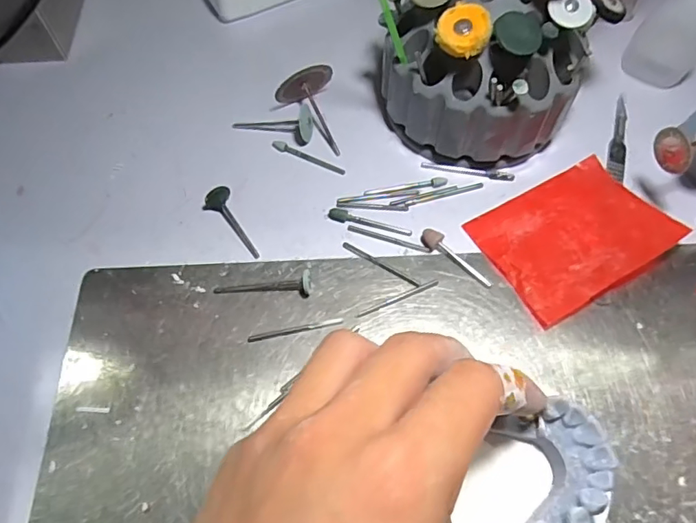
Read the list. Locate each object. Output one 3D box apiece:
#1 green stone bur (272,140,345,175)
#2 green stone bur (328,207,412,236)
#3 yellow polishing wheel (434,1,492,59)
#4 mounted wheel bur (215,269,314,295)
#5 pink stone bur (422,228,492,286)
[{"bbox_3d":[-0.022,-0.058,0.289,0.045,0.004,0.006,26,65,13],"label":"green stone bur"},{"bbox_3d":[0.011,-0.020,0.269,0.043,0.004,0.008,19,64,10],"label":"green stone bur"},{"bbox_3d":[0.051,-0.102,0.231,0.023,0.004,0.024,-2,82,12],"label":"yellow polishing wheel"},{"bbox_3d":[-0.040,0.012,0.248,0.047,0.010,0.010,-6,62,-3],"label":"mounted wheel bur"},{"bbox_3d":[0.053,-0.002,0.257,0.041,0.006,0.009,40,69,19],"label":"pink stone bur"}]

